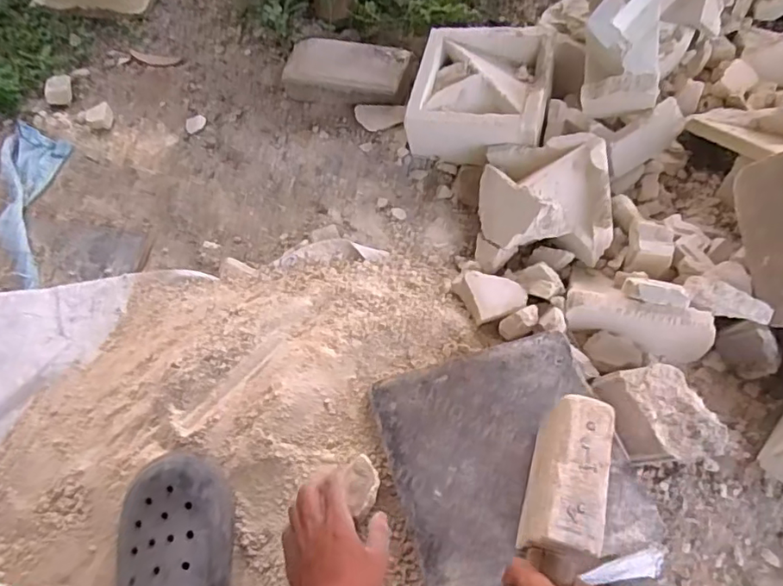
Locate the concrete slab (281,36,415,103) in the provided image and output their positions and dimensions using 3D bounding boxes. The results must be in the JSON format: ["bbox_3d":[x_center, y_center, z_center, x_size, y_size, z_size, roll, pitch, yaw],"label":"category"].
[{"bbox_3d":[-0.076,-0.383,0.986,0.226,0.050,0.106,10,87,11],"label":"concrete slab"}]

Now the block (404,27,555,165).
[{"bbox_3d":[0.140,-0.313,0.879,0.206,0.093,0.210,12,64,11],"label":"block"}]

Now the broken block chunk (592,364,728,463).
[{"bbox_3d":[0.301,0.135,0.624,0.097,0.051,0.113,-7,60,-1],"label":"broken block chunk"}]

